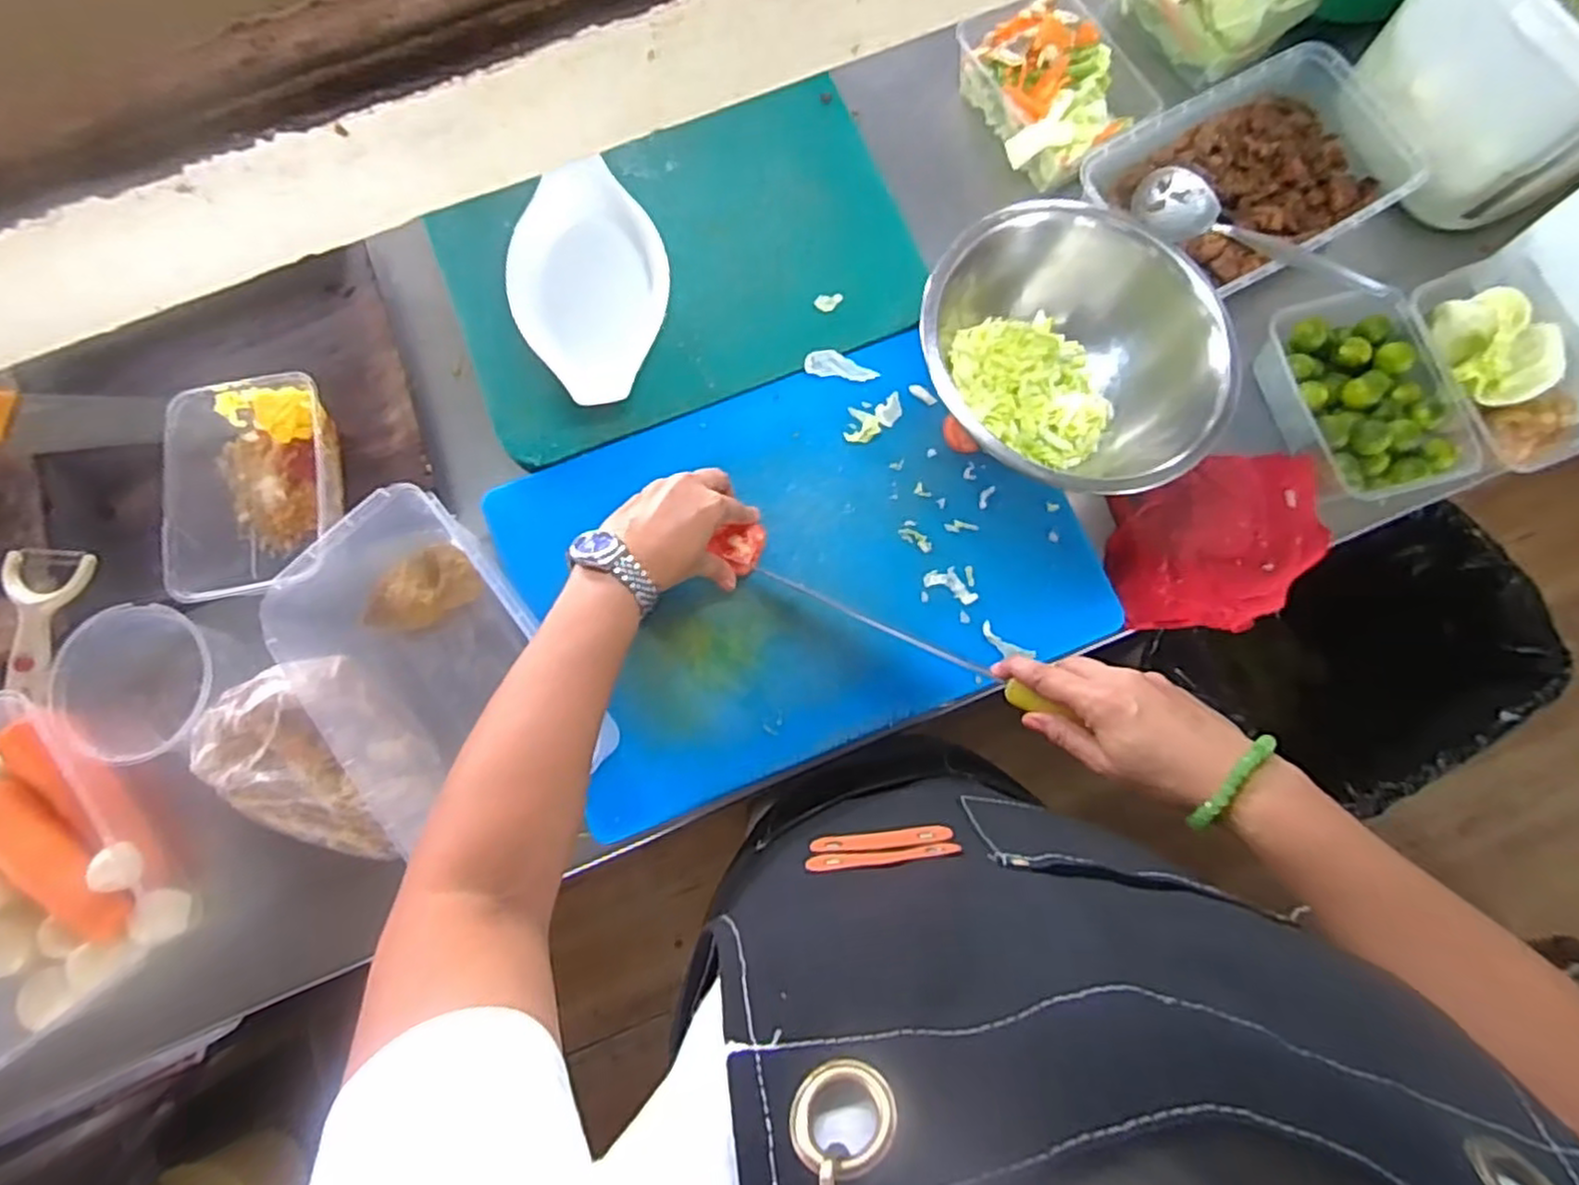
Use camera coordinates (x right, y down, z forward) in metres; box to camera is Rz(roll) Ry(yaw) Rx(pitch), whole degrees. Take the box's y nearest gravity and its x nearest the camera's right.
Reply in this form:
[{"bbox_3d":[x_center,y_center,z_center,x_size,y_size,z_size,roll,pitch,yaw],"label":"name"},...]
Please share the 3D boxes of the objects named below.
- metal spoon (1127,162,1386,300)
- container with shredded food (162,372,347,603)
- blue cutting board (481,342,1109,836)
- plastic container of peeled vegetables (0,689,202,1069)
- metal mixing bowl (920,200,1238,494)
[{"bbox_3d":[0.382,-0.294,0.602,0.211,0.025,0.055,39,83,22],"label":"metal spoon"},{"bbox_3d":[-0.423,-0.082,0.584,0.118,0.050,0.174,-10,80,-1],"label":"container with shredded food"},{"bbox_3d":[0.011,-0.029,0.589,0.433,0.014,0.298,-21,80,-3],"label":"blue cutting board"},{"bbox_3d":[-0.558,0.198,0.531,0.171,0.049,0.243,-28,81,-4],"label":"plastic container of peeled vegetables"},{"bbox_3d":[0.211,-0.183,0.559,0.202,0.117,0.199,0,80,1],"label":"metal mixing bowl"}]

